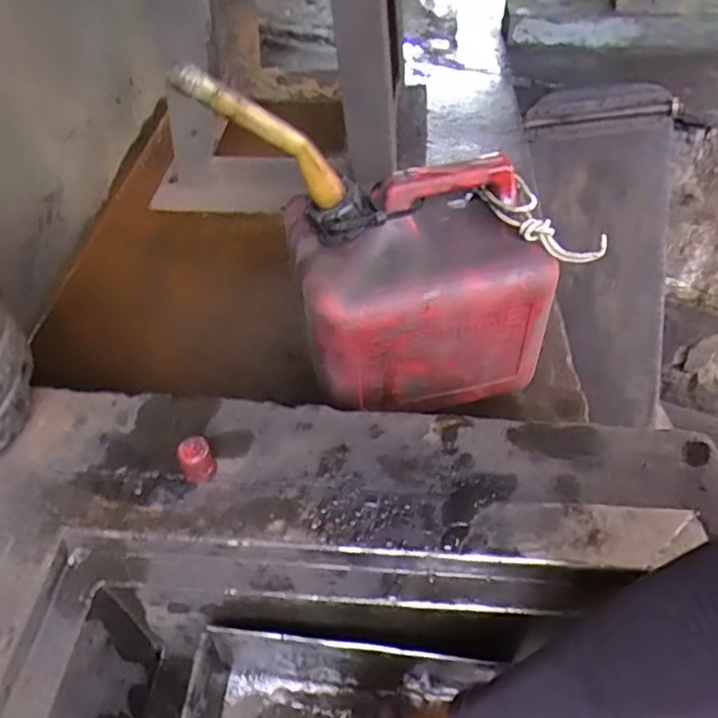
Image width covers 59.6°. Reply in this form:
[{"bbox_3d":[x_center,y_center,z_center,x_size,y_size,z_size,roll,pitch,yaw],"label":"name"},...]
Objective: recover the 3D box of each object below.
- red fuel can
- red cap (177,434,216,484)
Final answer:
[{"bbox_3d":[0.032,-0.100,0.585,0.309,0.301,0.154,-11,49,-8],"label":"red fuel can"},{"bbox_3d":[-0.127,0.079,0.493,0.023,0.038,0.022,0,49,0],"label":"red cap"}]

